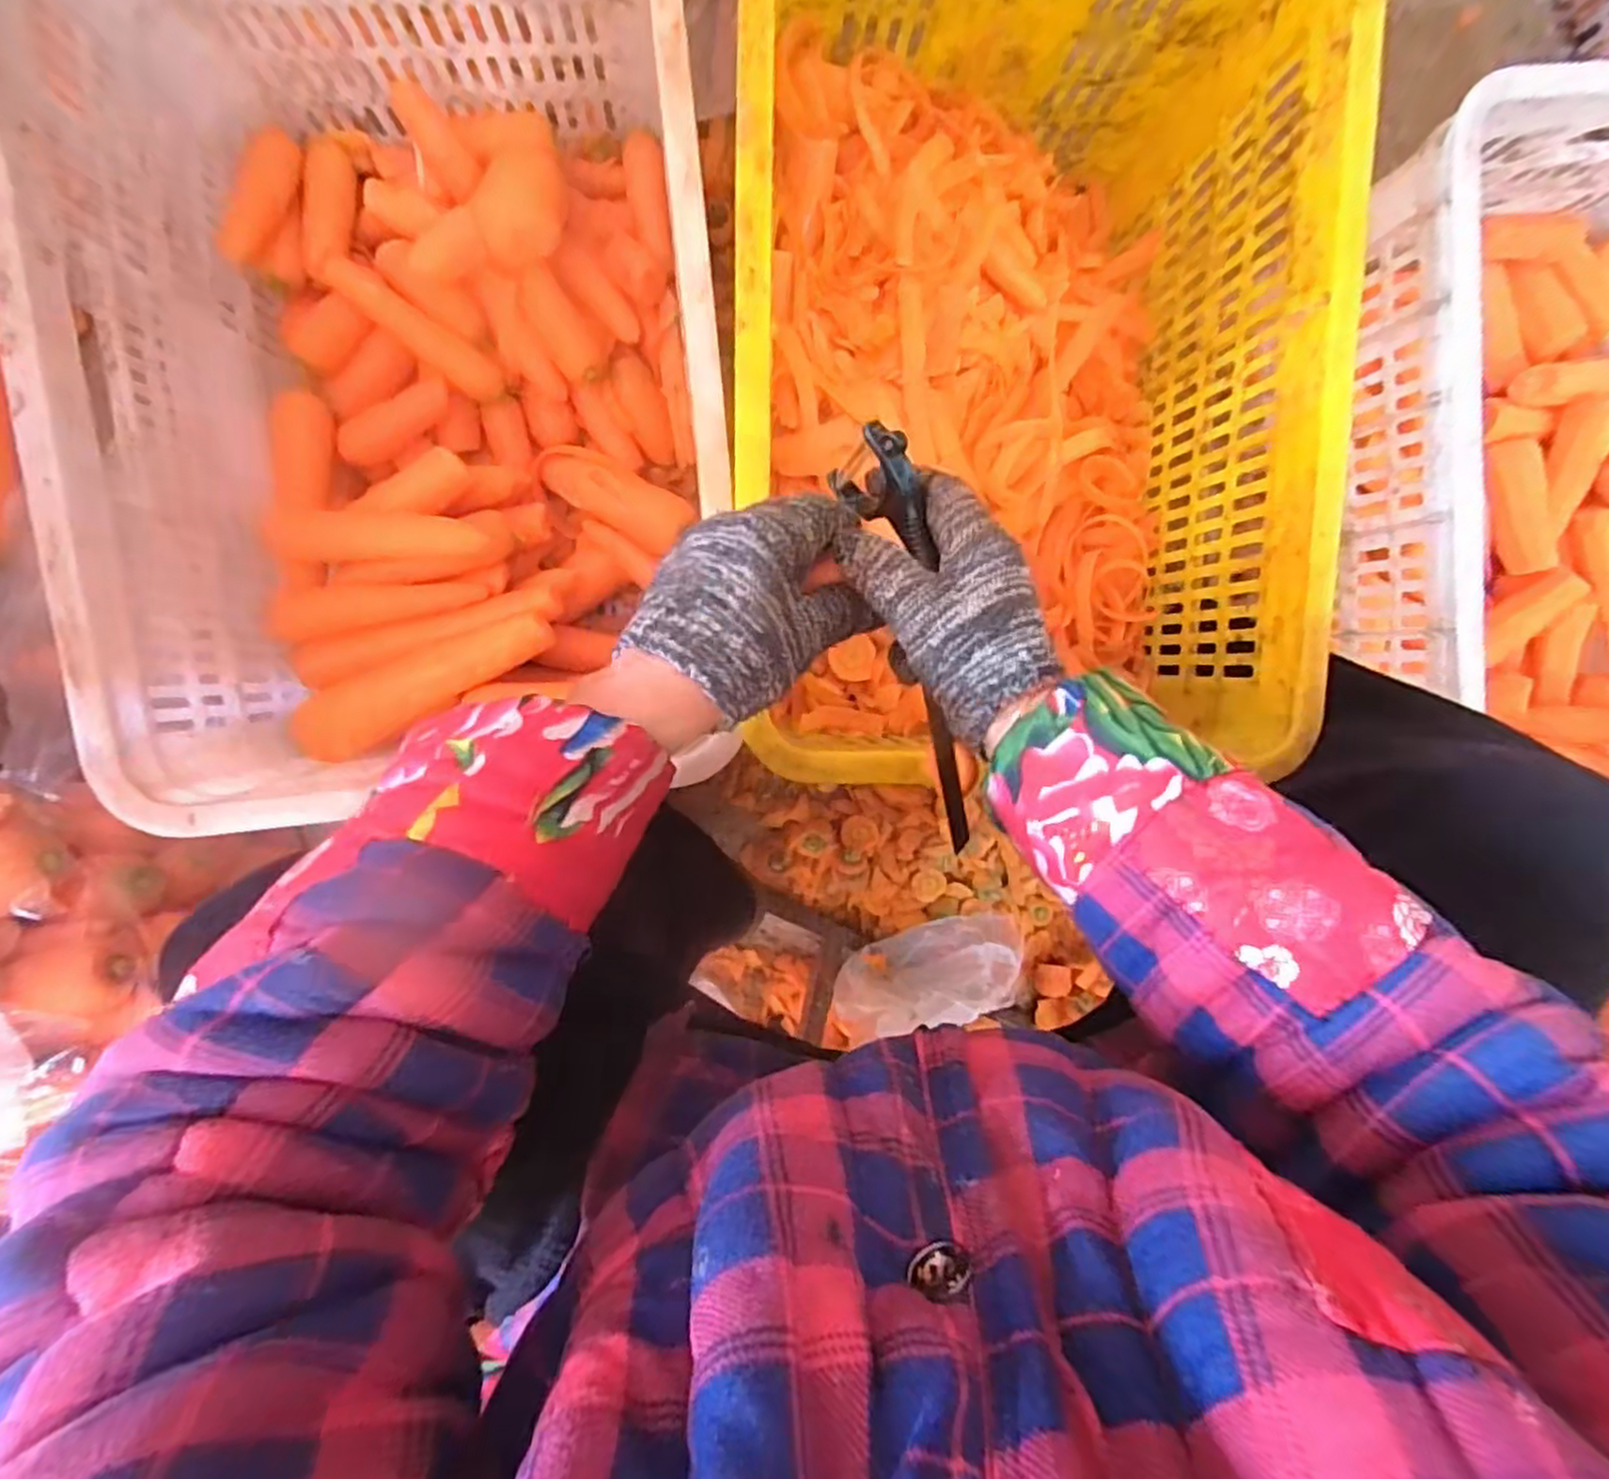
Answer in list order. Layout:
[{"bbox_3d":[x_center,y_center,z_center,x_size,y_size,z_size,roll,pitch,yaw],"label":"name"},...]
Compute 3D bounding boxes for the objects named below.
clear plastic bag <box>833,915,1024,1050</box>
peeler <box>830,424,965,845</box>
[{"bbox_3d":[0.123,0.225,0.702,0.192,0.097,0.068,-9,96,-5],"label":"clear plastic bag"},{"bbox_3d":[0.047,-0.040,0.338,0.042,0.029,0.194,-11,96,-5],"label":"peeler"}]

